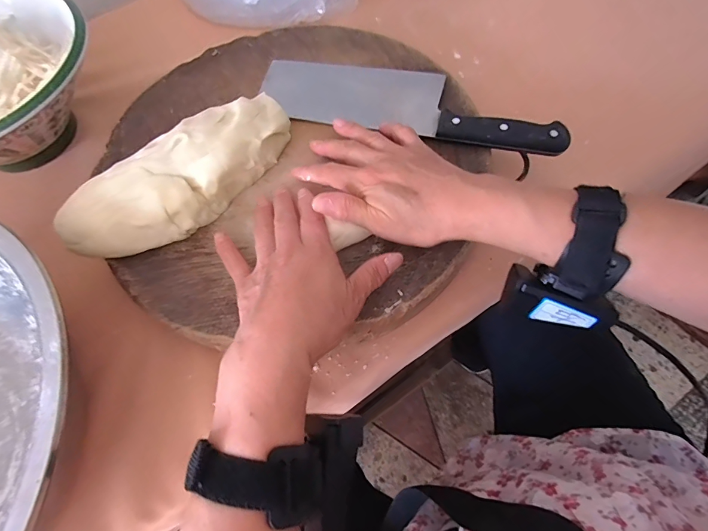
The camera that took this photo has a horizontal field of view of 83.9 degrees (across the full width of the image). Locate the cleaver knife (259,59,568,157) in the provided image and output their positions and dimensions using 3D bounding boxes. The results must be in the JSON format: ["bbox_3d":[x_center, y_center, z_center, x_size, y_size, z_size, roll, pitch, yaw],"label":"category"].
[{"bbox_3d":[0.046,-0.156,0.373,0.284,0.022,0.073,13,66,9],"label":"cleaver knife"}]

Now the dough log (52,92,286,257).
[{"bbox_3d":[-0.140,-0.075,0.329,0.068,0.048,0.195,40,73,18],"label":"dough log"}]

